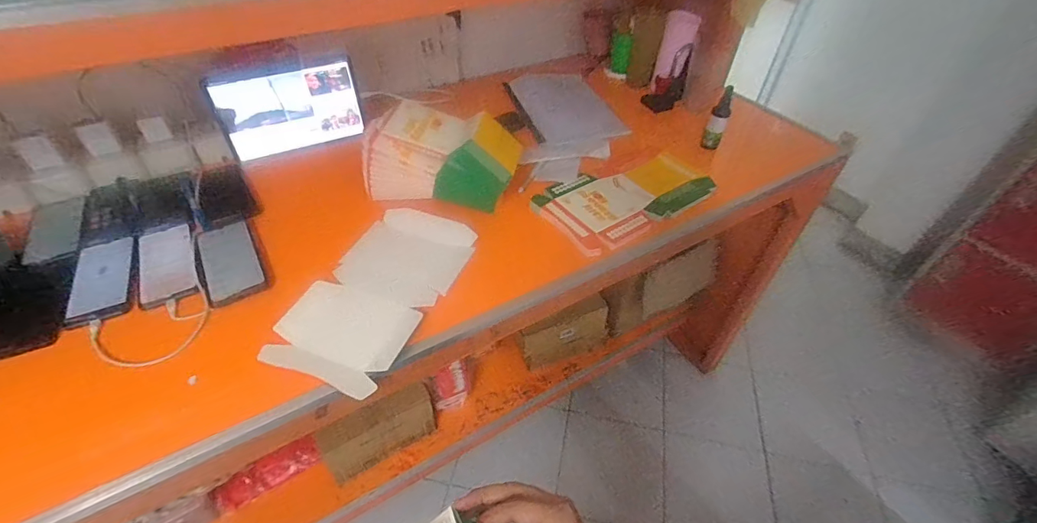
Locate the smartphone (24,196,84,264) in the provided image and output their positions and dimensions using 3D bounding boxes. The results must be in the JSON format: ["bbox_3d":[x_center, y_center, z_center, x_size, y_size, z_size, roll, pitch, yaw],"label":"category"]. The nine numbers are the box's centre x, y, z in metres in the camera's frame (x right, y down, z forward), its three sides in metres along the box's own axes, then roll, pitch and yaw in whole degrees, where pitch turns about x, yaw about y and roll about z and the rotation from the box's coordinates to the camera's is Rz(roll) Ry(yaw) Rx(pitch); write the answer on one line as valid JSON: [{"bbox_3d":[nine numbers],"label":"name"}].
[{"bbox_3d":[-0.726,-0.054,0.711,0.065,0.013,0.169,-22,51,-22],"label":"smartphone"}]

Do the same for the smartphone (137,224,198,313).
[{"bbox_3d":[-0.513,0.003,0.660,0.070,0.013,0.156,-20,50,-21],"label":"smartphone"}]

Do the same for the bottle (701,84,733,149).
[{"bbox_3d":[0.385,-0.276,0.870,0.037,0.118,0.045,21,49,17],"label":"bottle"}]

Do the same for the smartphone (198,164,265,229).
[{"bbox_3d":[-0.493,-0.114,0.764,0.081,0.007,0.151,-25,61,-26],"label":"smartphone"}]

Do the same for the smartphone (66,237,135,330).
[{"bbox_3d":[-0.586,0.020,0.640,0.075,0.014,0.158,-16,49,-18],"label":"smartphone"}]

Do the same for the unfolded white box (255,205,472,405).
[{"bbox_3d":[-0.197,0.040,0.647,0.161,0.033,0.306,19,48,15],"label":"unfolded white box"}]

